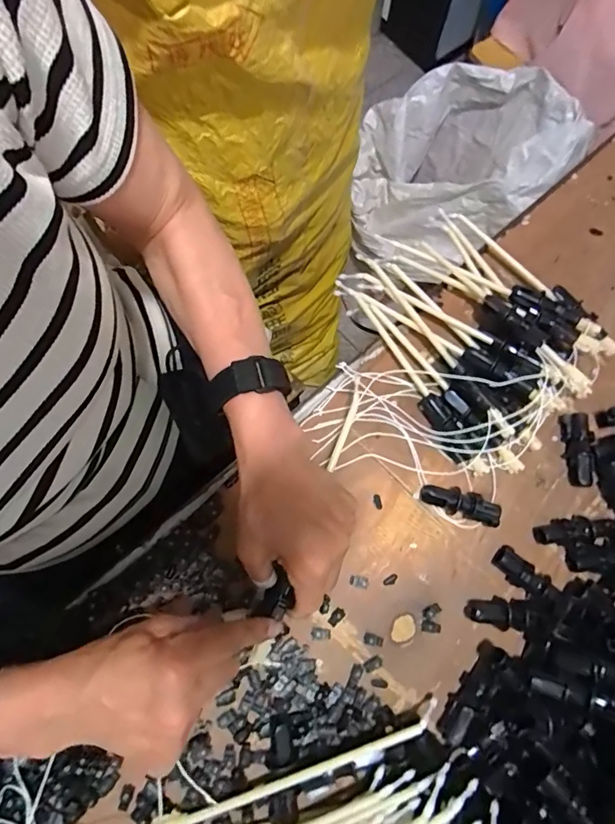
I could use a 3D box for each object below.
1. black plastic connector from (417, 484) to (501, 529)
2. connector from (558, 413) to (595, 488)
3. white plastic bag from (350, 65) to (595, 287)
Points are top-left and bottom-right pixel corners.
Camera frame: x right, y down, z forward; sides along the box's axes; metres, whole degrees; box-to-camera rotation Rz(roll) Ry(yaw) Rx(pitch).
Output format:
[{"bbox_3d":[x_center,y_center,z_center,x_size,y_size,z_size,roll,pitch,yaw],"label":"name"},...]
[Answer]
[{"bbox_3d":[0.134,0.079,0.401,0.069,0.019,0.020,21,75,3],"label":"black plastic connector"},{"bbox_3d":[0.247,0.034,0.416,0.021,0.023,0.064,3,75,-2],"label":"connector"},{"bbox_3d":[0.242,-0.427,0.810,0.277,0.254,0.276,-19,76,-7],"label":"white plastic bag"}]

